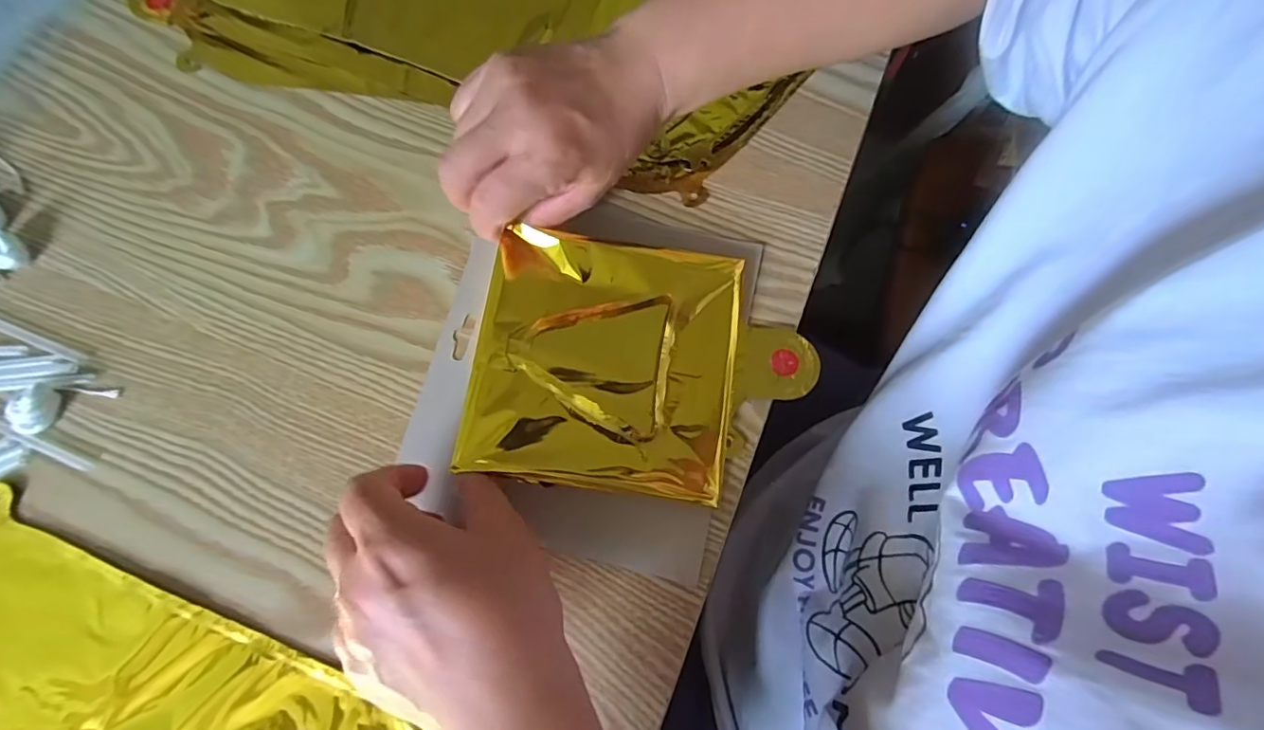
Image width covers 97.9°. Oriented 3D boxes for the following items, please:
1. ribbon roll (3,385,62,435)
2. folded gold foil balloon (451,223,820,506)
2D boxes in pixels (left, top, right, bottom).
[{"bbox_3d":[-0.301,0.022,0.277,0.015,0.011,0.024,3,74,-1],"label":"ribbon roll"},{"bbox_3d":[0.007,0.000,0.292,0.173,0.010,0.131,8,76,-6],"label":"folded gold foil balloon"}]

